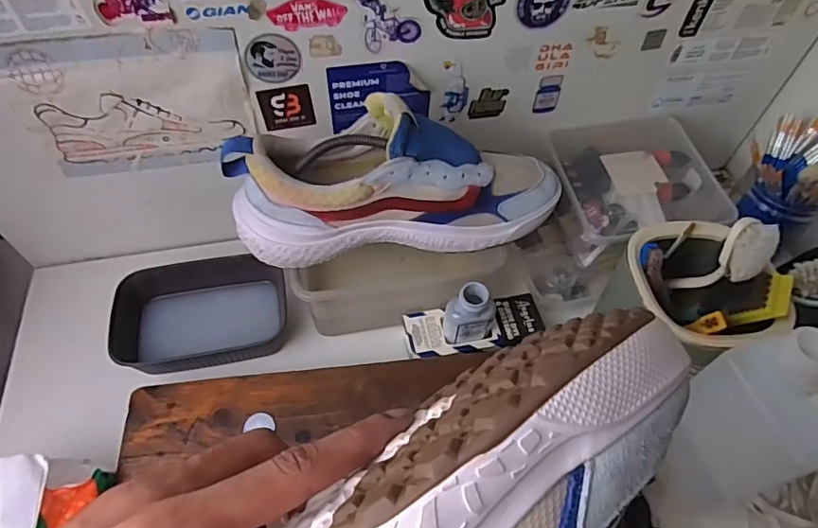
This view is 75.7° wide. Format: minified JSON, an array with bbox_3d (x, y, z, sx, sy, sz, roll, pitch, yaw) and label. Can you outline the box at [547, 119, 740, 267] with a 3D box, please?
[{"bbox_3d":[0.243,-0.085,0.593,0.177,0.073,0.149,-10,56,-9],"label":"box"}]

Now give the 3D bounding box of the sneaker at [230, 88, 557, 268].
[{"bbox_3d":[-0.006,-0.080,0.465,0.295,0.118,0.092,-6,56,-7],"label":"sneaker"}]

